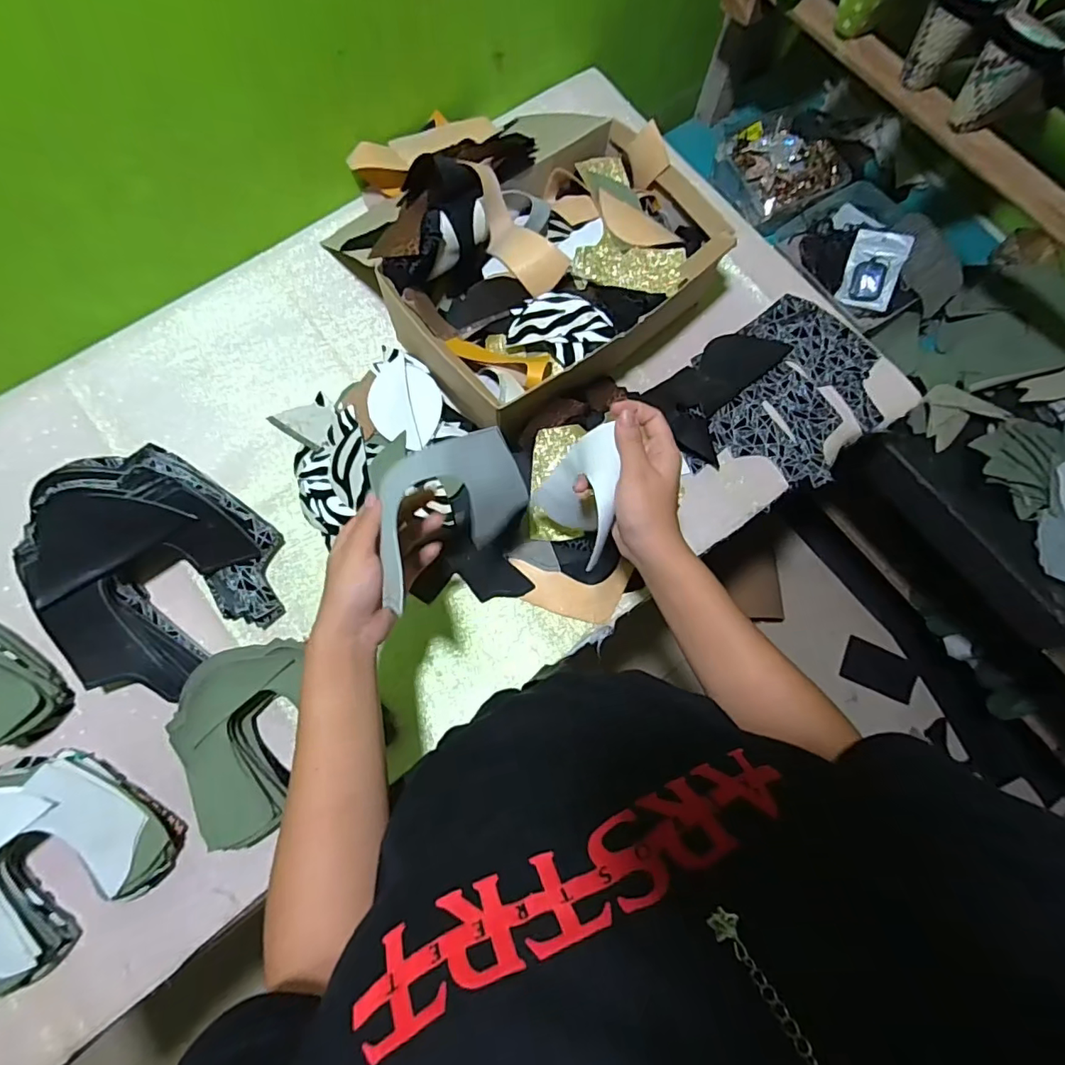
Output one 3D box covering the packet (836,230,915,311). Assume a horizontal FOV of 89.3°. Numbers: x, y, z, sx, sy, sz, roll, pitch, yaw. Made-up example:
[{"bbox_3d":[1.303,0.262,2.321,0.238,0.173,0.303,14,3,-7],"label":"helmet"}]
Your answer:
[{"bbox_3d":[0.470,-0.362,0.741,0.066,0.012,0.101,20,102,18],"label":"packet"}]

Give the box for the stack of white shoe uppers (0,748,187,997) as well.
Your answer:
[{"bbox_3d":[-0.421,0.271,0.457,0.170,0.057,0.166,-37,79,-11],"label":"stack of white shoe uppers"}]

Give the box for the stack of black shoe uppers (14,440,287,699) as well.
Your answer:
[{"bbox_3d":[-0.372,0.034,0.506,0.227,0.091,0.207,34,76,7],"label":"stack of black shoe uppers"}]

